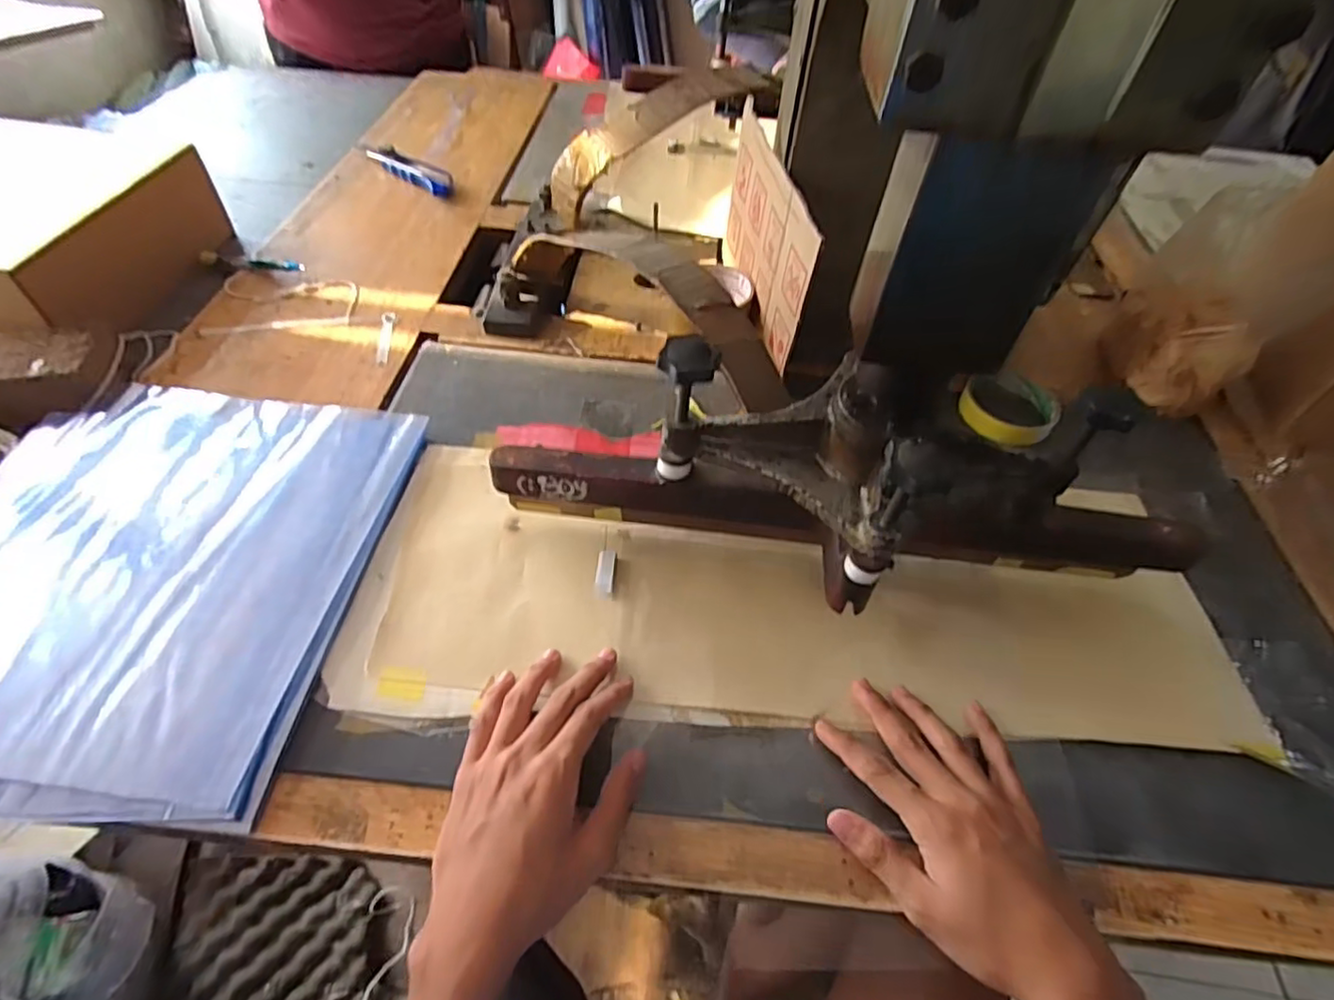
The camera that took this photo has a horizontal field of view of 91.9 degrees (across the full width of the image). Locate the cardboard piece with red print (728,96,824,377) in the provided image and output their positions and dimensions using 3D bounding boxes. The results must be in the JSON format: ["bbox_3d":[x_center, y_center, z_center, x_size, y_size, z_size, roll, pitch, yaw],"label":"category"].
[{"bbox_3d":[0.090,-0.244,0.595,0.008,0.133,0.234,-5,52,-9],"label":"cardboard piece with red print"}]

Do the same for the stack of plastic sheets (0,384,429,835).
[{"bbox_3d":[-0.357,0.042,0.444,0.289,0.015,0.326,6,49,1],"label":"stack of plastic sheets"}]

